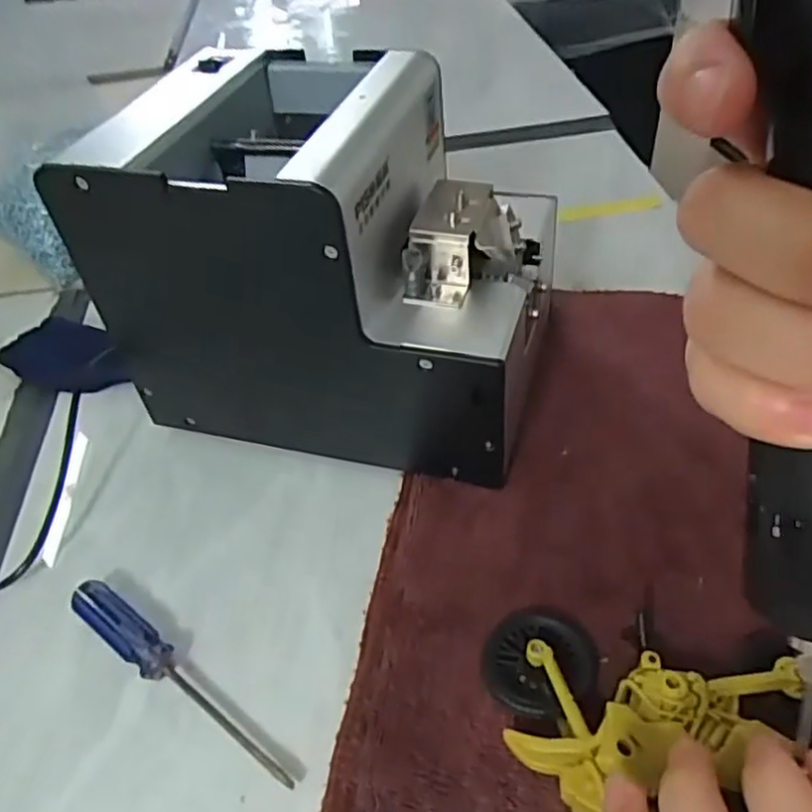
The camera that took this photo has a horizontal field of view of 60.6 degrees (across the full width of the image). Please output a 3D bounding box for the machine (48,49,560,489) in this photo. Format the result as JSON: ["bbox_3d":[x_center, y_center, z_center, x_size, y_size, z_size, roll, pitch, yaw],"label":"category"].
[{"bbox_3d":[-0.031,-0.065,0.323,0.175,0.146,0.122,8,47,14],"label":"machine"}]

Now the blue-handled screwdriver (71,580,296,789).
[{"bbox_3d":[-0.086,0.102,0.261,0.117,0.013,0.015,26,53,28],"label":"blue-handled screwdriver"}]

